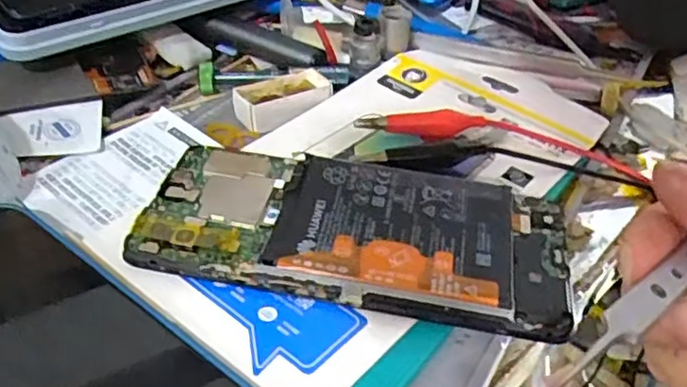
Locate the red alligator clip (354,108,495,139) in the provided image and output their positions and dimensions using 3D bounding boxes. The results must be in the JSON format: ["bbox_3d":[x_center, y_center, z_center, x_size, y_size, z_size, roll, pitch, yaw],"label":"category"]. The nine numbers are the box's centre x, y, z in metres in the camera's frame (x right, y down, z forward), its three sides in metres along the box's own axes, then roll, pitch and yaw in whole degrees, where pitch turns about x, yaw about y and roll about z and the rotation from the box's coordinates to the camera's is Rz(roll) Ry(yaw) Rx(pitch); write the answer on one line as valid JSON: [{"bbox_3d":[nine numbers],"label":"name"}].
[{"bbox_3d":[0.038,-0.034,0.303,0.063,0.011,0.008,3,38,1],"label":"red alligator clip"}]

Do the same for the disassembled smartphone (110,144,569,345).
[{"bbox_3d":[0.005,0.008,0.250,0.159,0.012,0.081,8,38,8],"label":"disassembled smartphone"}]

